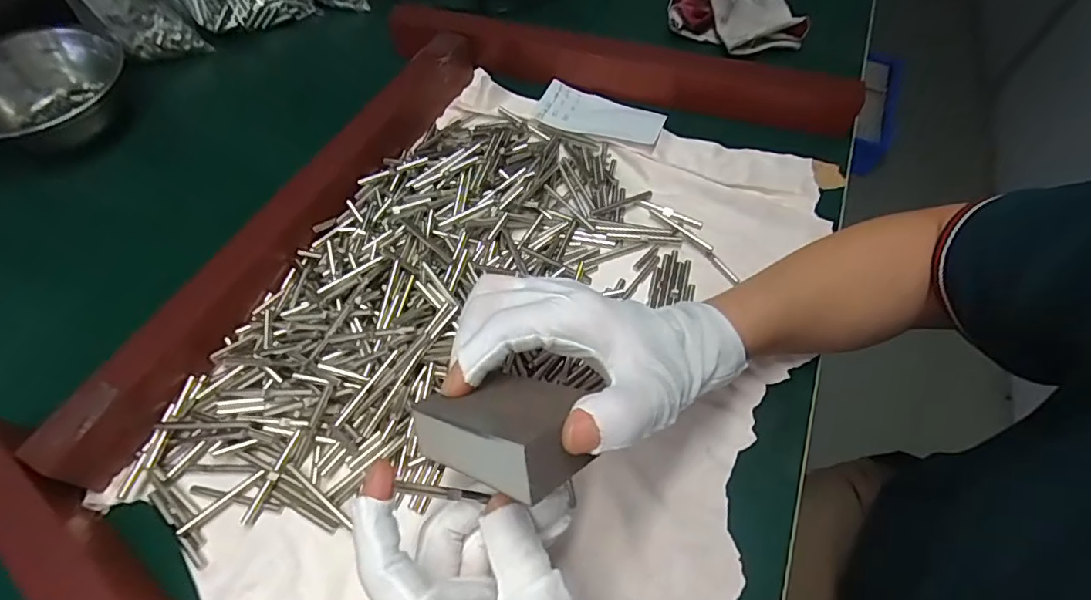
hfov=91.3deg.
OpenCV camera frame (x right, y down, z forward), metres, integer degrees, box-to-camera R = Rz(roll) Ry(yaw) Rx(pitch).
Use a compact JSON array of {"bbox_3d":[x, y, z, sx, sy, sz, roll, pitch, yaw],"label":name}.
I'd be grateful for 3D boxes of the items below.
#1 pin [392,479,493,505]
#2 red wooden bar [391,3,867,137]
[{"bbox_3d":[-0.042,0.079,0.218,0.038,0.004,0.005,17,54,-26],"label":"pin"},{"bbox_3d":[0.056,-0.199,0.445,0.390,0.040,0.027,14,59,6],"label":"red wooden bar"}]

